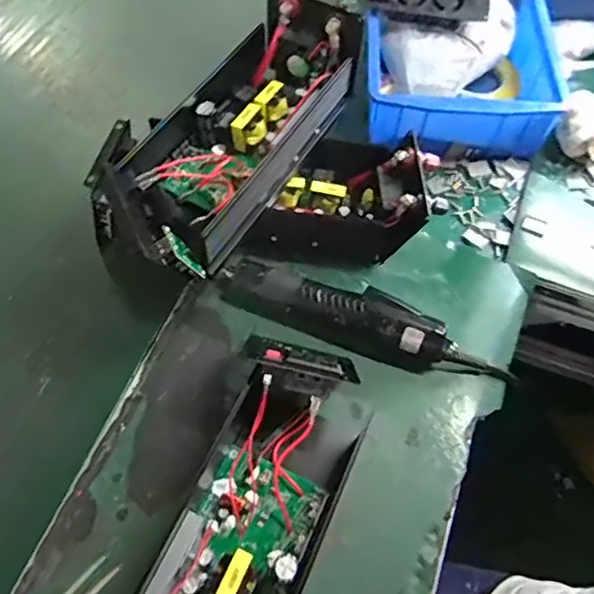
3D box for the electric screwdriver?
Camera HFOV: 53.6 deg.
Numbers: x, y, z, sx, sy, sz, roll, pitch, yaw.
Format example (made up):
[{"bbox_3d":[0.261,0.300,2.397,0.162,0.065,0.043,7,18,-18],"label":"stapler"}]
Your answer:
[{"bbox_3d":[0.060,0.018,0.535,0.287,0.039,0.057,19,60,10],"label":"electric screwdriver"}]

